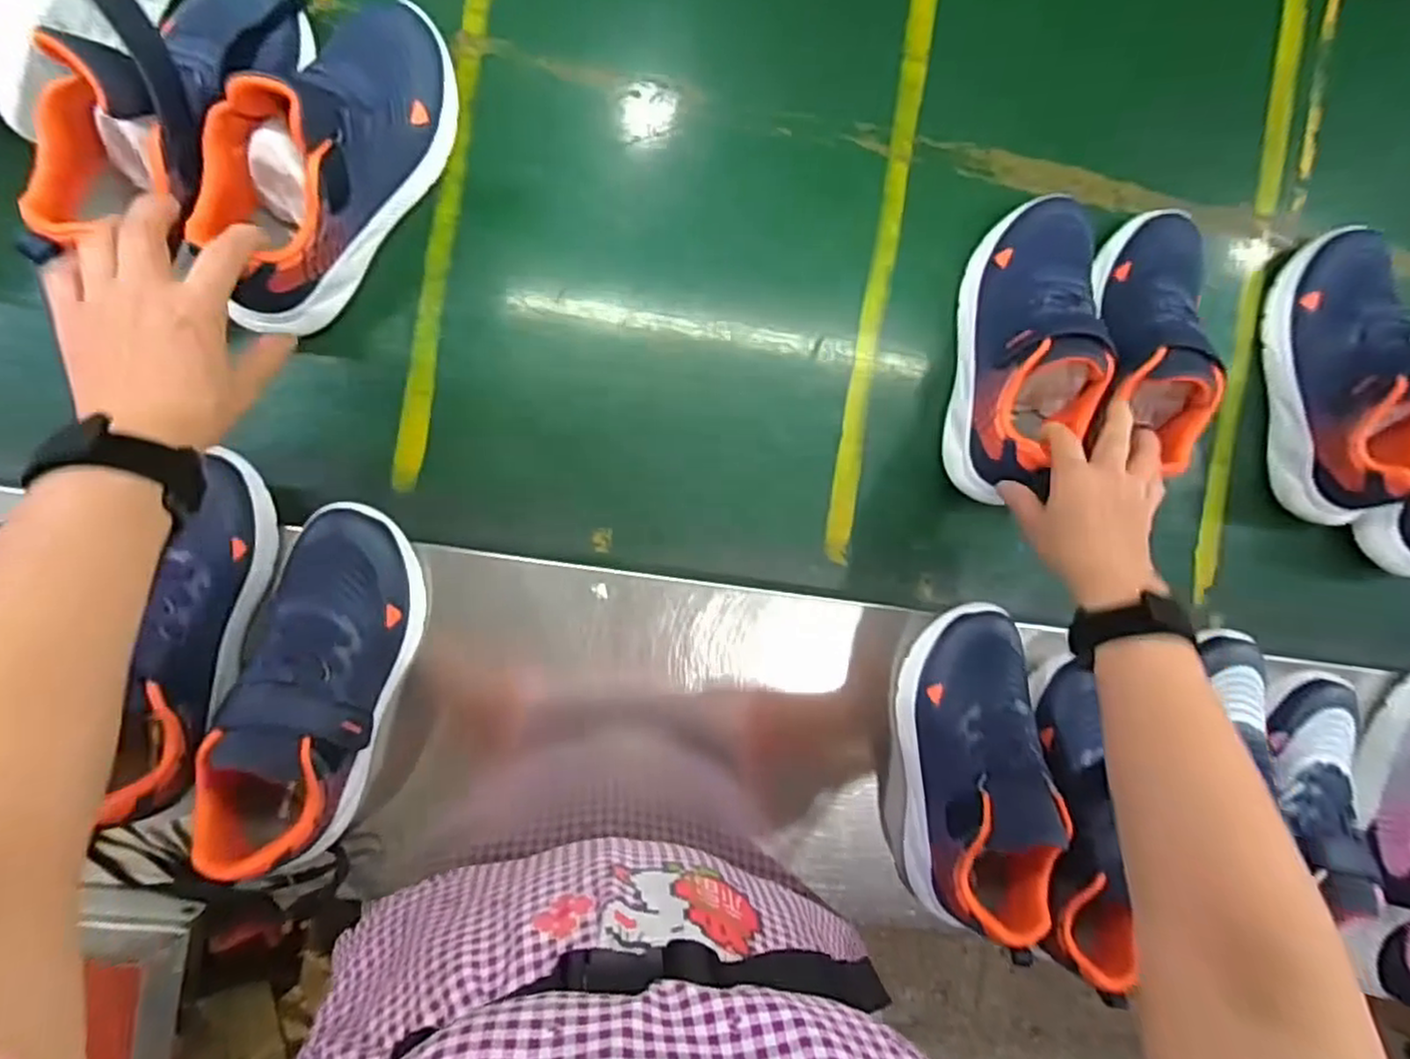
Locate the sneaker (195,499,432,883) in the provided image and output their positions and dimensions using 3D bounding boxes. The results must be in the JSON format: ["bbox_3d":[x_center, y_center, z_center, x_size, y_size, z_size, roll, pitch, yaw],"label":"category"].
[{"bbox_3d":[-0.259,0.107,0.466,0.088,0.096,0.241,18,83,-7],"label":"sneaker"}]

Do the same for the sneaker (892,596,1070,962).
[{"bbox_3d":[0.206,0.183,0.536,0.092,0.110,0.237,0,78,-5],"label":"sneaker"}]

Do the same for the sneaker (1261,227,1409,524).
[{"bbox_3d":[0.553,-0.136,0.600,0.078,0.102,0.250,1,83,-6],"label":"sneaker"}]

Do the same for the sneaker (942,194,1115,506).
[{"bbox_3d":[0.260,-0.147,0.564,0.092,0.103,0.240,13,83,-7],"label":"sneaker"}]

